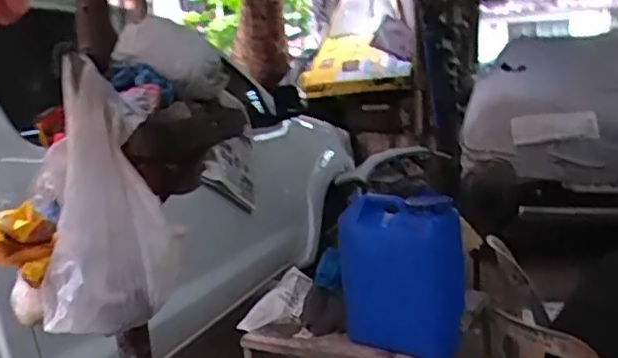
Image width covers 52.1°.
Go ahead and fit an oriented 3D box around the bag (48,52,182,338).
[{"bbox_3d":[-0.304,0.034,0.938,0.193,0.364,0.157,-6,9,-22],"label":"bag"}]

